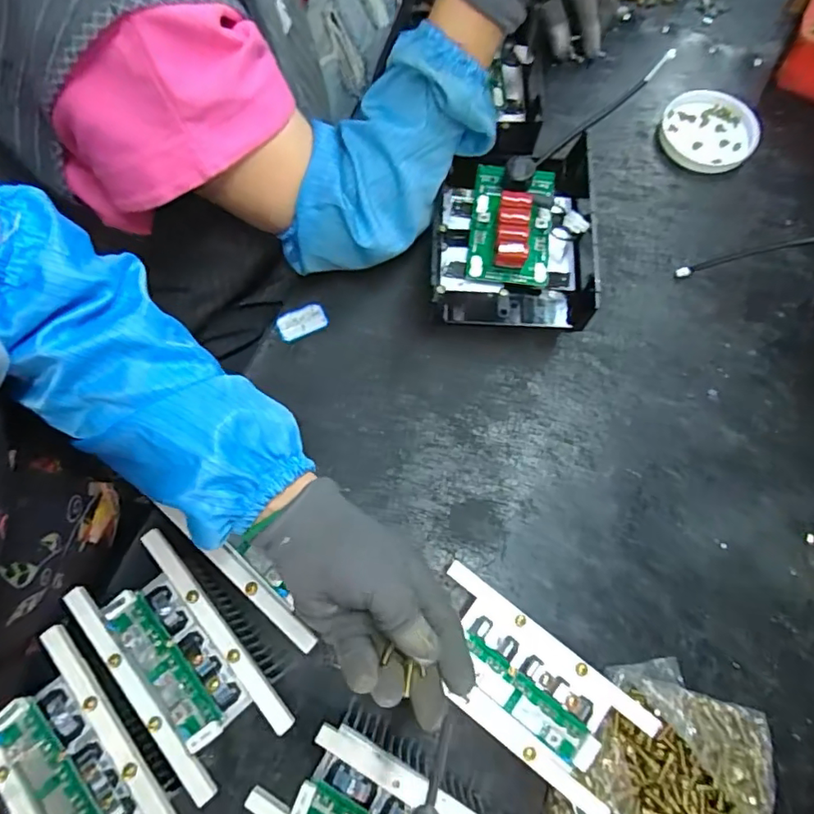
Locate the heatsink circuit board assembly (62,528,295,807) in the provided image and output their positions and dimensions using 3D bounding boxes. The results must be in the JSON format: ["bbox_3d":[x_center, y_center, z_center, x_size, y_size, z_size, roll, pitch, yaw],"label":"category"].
[{"bbox_3d":[-0.168,0.190,0.421,0.087,0.059,0.171,-40,75,-11],"label":"heatsink circuit board assembly"}]

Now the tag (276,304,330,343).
[{"bbox_3d":[-0.103,-0.082,0.535,0.048,0.005,0.027,-24,99,-6],"label":"tag"}]

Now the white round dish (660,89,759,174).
[{"bbox_3d":[0.331,-0.302,0.603,0.099,0.010,0.097,0,72,1],"label":"white round dish"}]

